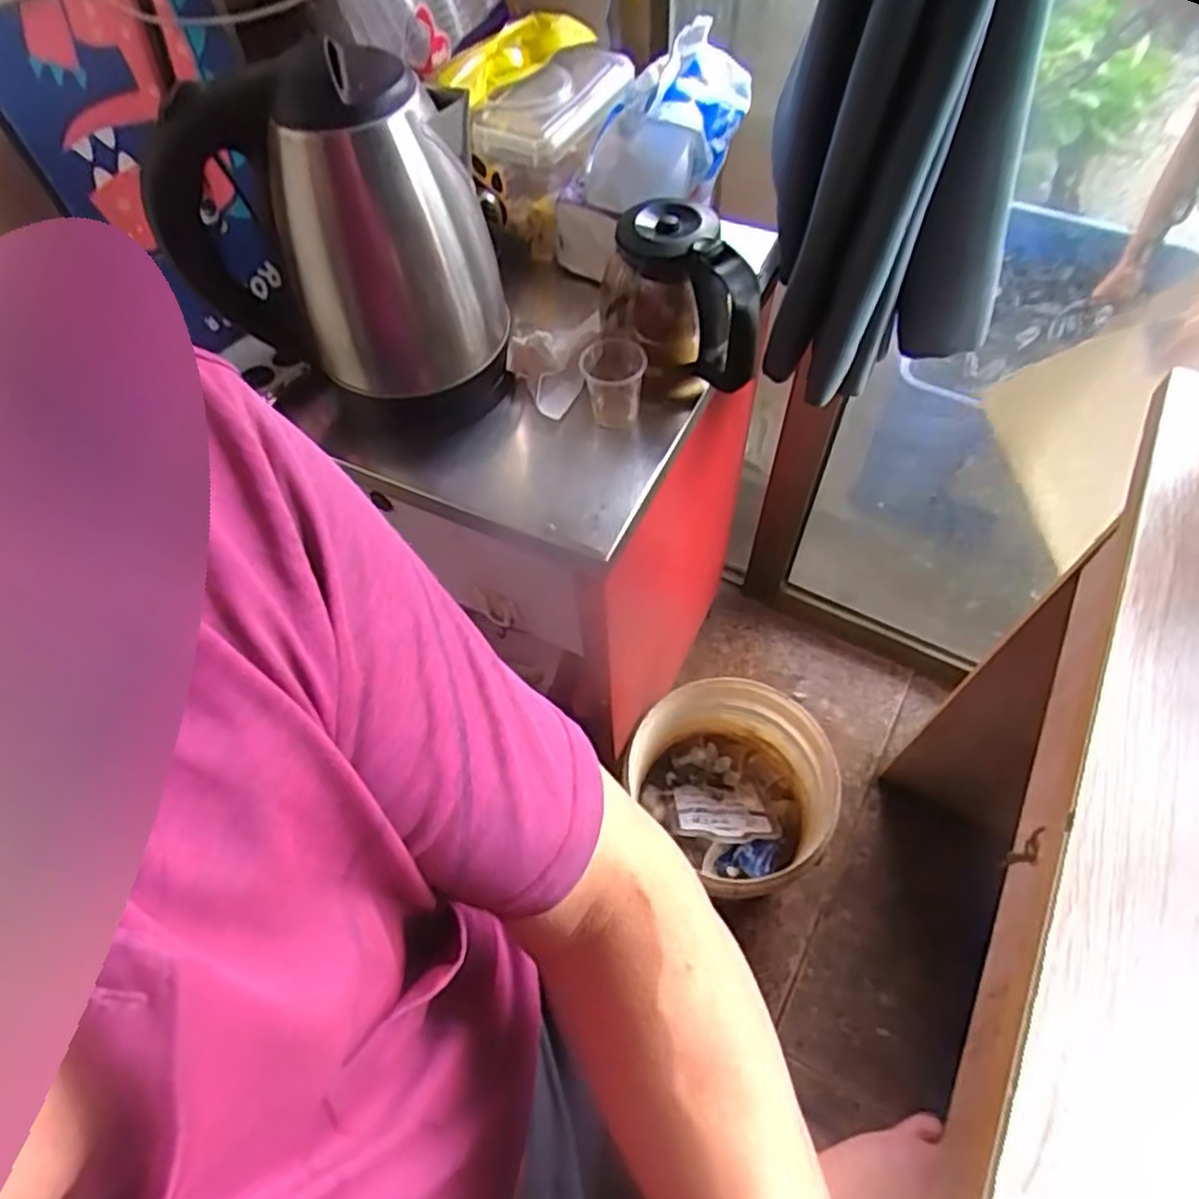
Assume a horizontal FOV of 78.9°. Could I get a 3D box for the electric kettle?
[{"bbox_3d":[-0.175,-0.248,0.541,0.190,0.238,0.141,-2,59,1],"label":"electric kettle"}]

